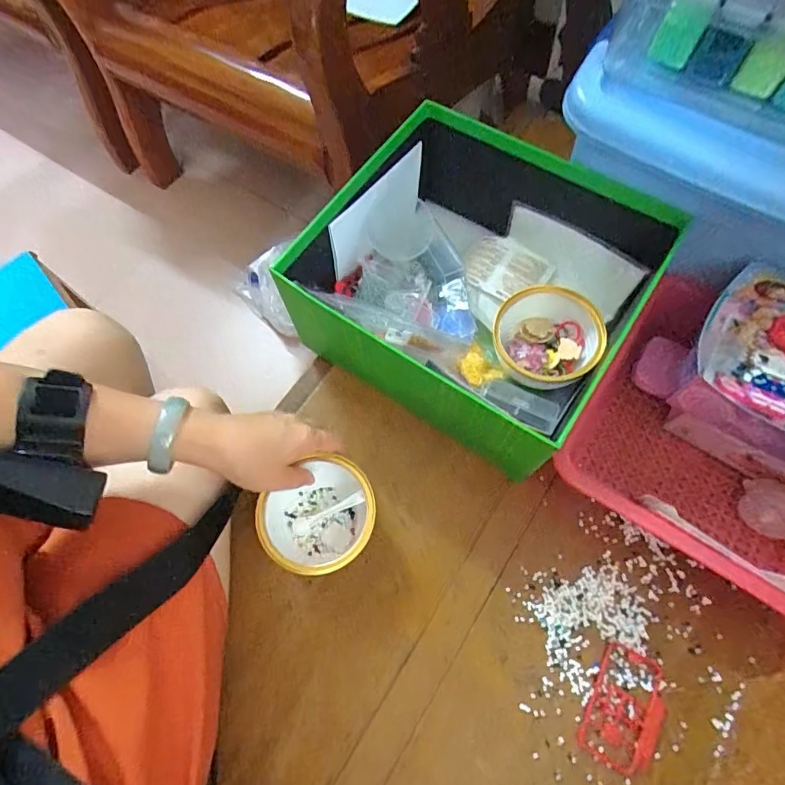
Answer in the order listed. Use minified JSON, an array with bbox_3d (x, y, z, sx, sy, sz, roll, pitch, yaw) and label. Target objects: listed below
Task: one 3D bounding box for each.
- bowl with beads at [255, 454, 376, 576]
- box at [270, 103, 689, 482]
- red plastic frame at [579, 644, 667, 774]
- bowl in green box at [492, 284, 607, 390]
[{"bbox_3d":[-0.063,0.114,0.422,0.099,0.064,0.092,-1,67,2],"label":"bowl with beads"},{"bbox_3d":[0.076,-0.100,0.457,0.276,0.150,0.227,28,71,13],"label":"box"},{"bbox_3d":[0.187,0.254,0.376,0.056,0.004,0.084,27,71,13],"label":"red plastic frame"},{"bbox_3d":[0.148,-0.051,0.453,0.106,0.050,0.098,-34,69,-11],"label":"bowl in green box"}]

